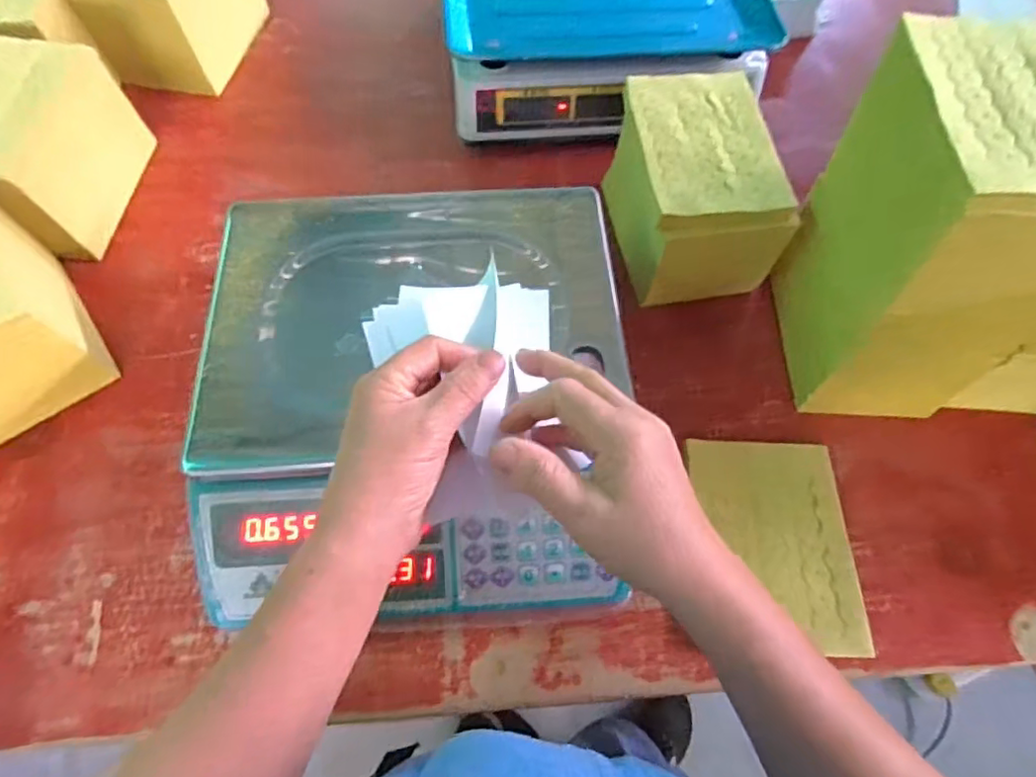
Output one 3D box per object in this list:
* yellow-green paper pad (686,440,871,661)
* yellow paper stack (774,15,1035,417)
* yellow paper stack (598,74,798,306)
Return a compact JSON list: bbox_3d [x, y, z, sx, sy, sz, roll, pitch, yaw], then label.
[{"bbox_3d":[0.198,0.116,0.447,0.115,0.018,0.154,2,65,-2],"label":"yellow-green paper pad"},{"bbox_3d":[0.358,-0.104,0.440,0.233,0.229,0.185,3,65,-1],"label":"yellow paper stack"},{"bbox_3d":[0.158,-0.174,0.531,0.119,0.101,0.187,-10,66,-7],"label":"yellow paper stack"}]

